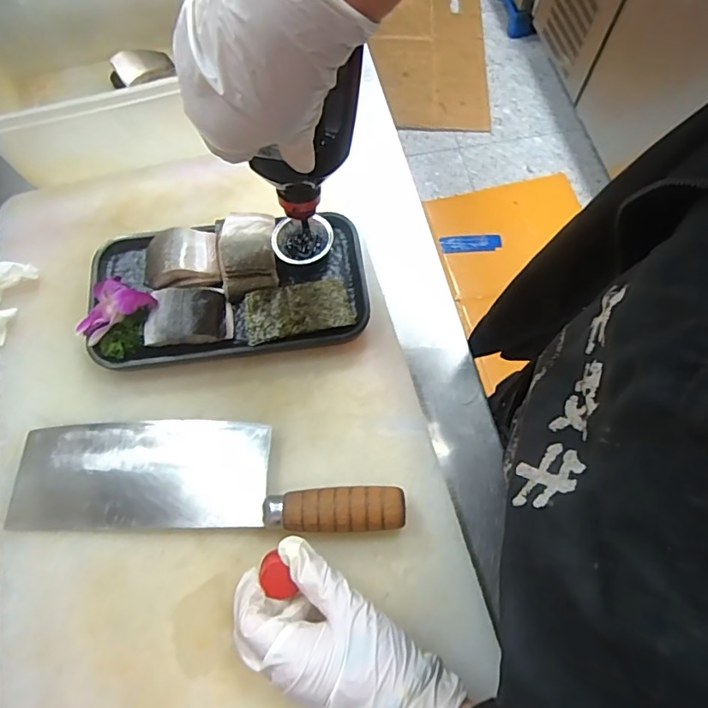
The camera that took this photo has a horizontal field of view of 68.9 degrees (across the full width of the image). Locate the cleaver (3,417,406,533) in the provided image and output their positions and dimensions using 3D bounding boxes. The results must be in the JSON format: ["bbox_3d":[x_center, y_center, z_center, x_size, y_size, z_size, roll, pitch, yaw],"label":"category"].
[{"bbox_3d":[-0.118,0.090,0.400,0.302,0.029,0.085,1,67,1],"label":"cleaver"}]

